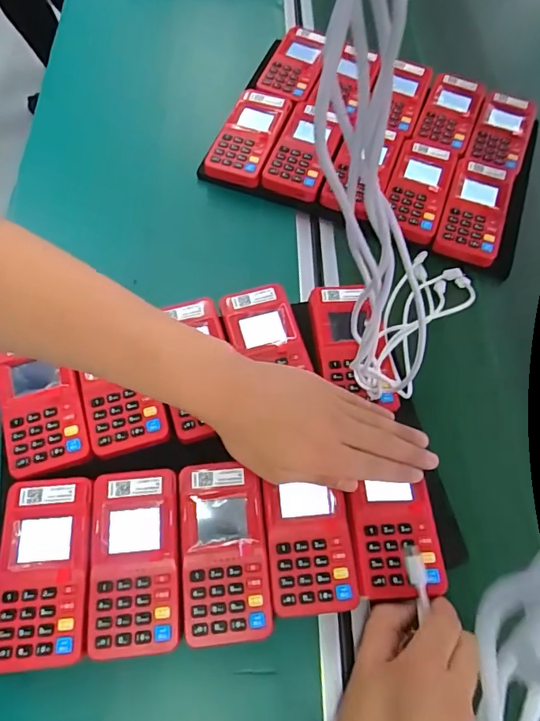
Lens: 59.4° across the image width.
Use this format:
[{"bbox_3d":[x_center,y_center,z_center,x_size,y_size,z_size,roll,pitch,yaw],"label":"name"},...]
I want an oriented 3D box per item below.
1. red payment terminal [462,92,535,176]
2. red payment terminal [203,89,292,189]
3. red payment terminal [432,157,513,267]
[{"bbox_3d":[0.243,-0.240,0.497,0.055,0.013,0.096,22,69,9],"label":"red payment terminal"},{"bbox_3d":[-0.022,-0.241,0.514,0.065,0.025,0.113,20,69,8],"label":"red payment terminal"},{"bbox_3d":[0.201,-0.149,0.468,0.055,0.020,0.113,18,69,8],"label":"red payment terminal"}]

